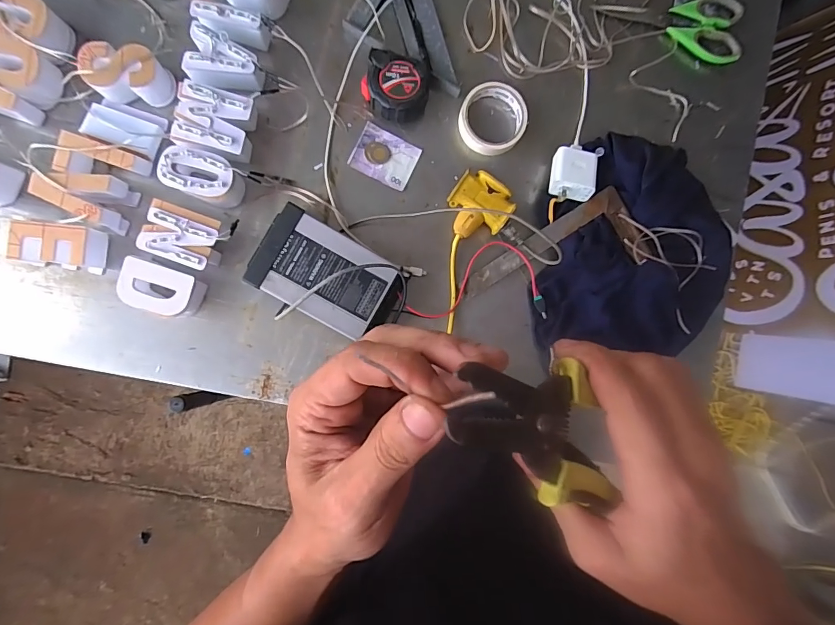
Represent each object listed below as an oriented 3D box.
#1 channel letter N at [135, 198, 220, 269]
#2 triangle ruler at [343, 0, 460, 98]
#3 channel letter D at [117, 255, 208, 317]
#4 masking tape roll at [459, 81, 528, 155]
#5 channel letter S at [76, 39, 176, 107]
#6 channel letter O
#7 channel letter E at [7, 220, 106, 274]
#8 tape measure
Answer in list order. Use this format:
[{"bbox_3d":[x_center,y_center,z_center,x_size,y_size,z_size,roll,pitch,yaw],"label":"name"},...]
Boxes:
[{"bbox_3d":[-0.285,-0.092,0.527,0.087,0.051,0.064,19,89,-7],"label":"channel letter N"},{"bbox_3d":[-0.030,-0.393,0.569,0.124,0.014,0.225,-19,89,-7],"label":"triangle ruler"},{"bbox_3d":[-0.311,-0.027,0.521,0.090,0.049,0.058,19,88,-5],"label":"channel letter D"},{"bbox_3d":[0.101,-0.260,0.574,0.089,0.022,0.090,0,90,-6],"label":"masking tape roll"},{"bbox_3d":[-0.352,-0.290,0.521,0.091,0.047,0.060,9,89,-6],"label":"channel letter S"},{"bbox_3d":[-0.264,-0.166,0.529,0.091,0.054,0.055,19,88,-5],"label":"channel letter O"},{"bbox_3d":[-0.429,-0.079,0.511,0.081,0.049,0.051,9,89,-6],"label":"channel letter E"},{"bbox_3d":[-0.028,-0.296,0.555,0.084,0.036,0.084,7,89,-6],"label":"tape measure"}]

